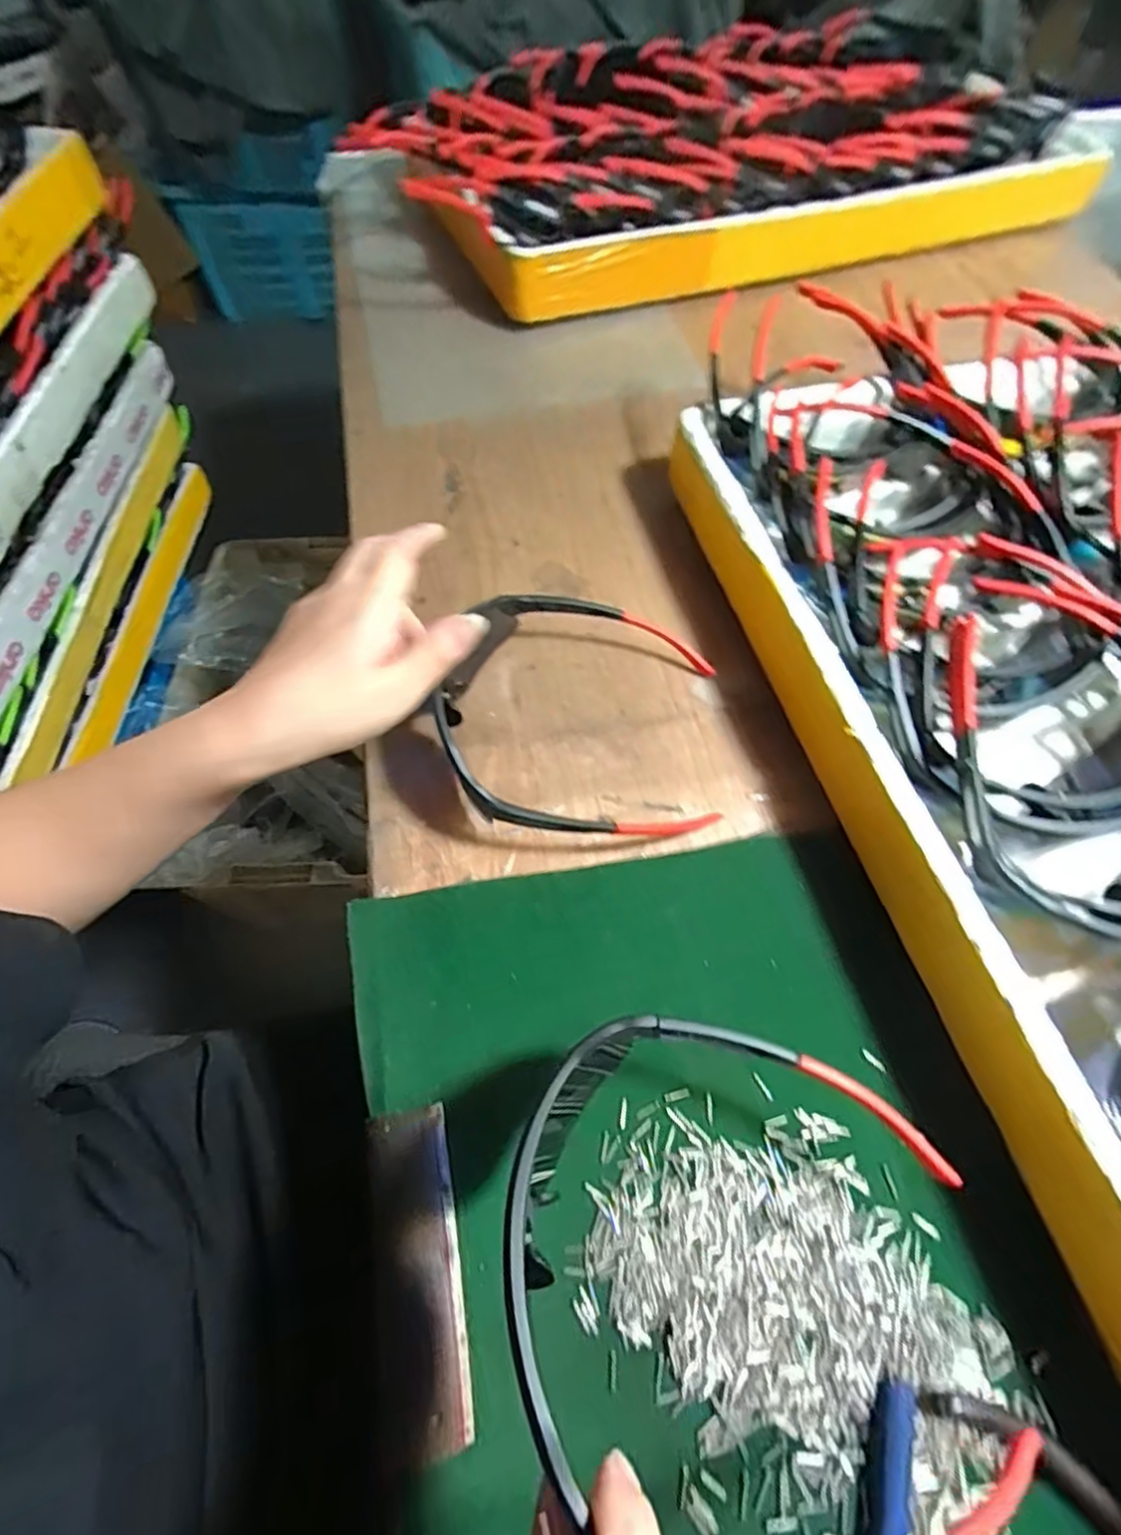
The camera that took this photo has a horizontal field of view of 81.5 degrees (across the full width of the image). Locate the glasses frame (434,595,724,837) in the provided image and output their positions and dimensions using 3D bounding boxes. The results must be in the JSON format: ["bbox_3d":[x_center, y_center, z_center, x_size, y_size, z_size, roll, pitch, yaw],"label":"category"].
[{"bbox_3d":[0.010,-0.034,0.388,0.178,0.055,0.162,7,61,3],"label":"glasses frame"}]

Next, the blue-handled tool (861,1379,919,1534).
[{"bbox_3d":[0.121,0.280,0.234,0.020,0.012,0.087,20,63,10],"label":"blue-handled tool"}]

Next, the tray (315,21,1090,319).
[{"bbox_3d":[0.182,-0.671,0.712,0.758,0.115,0.343,-20,63,-12],"label":"tray"}]

